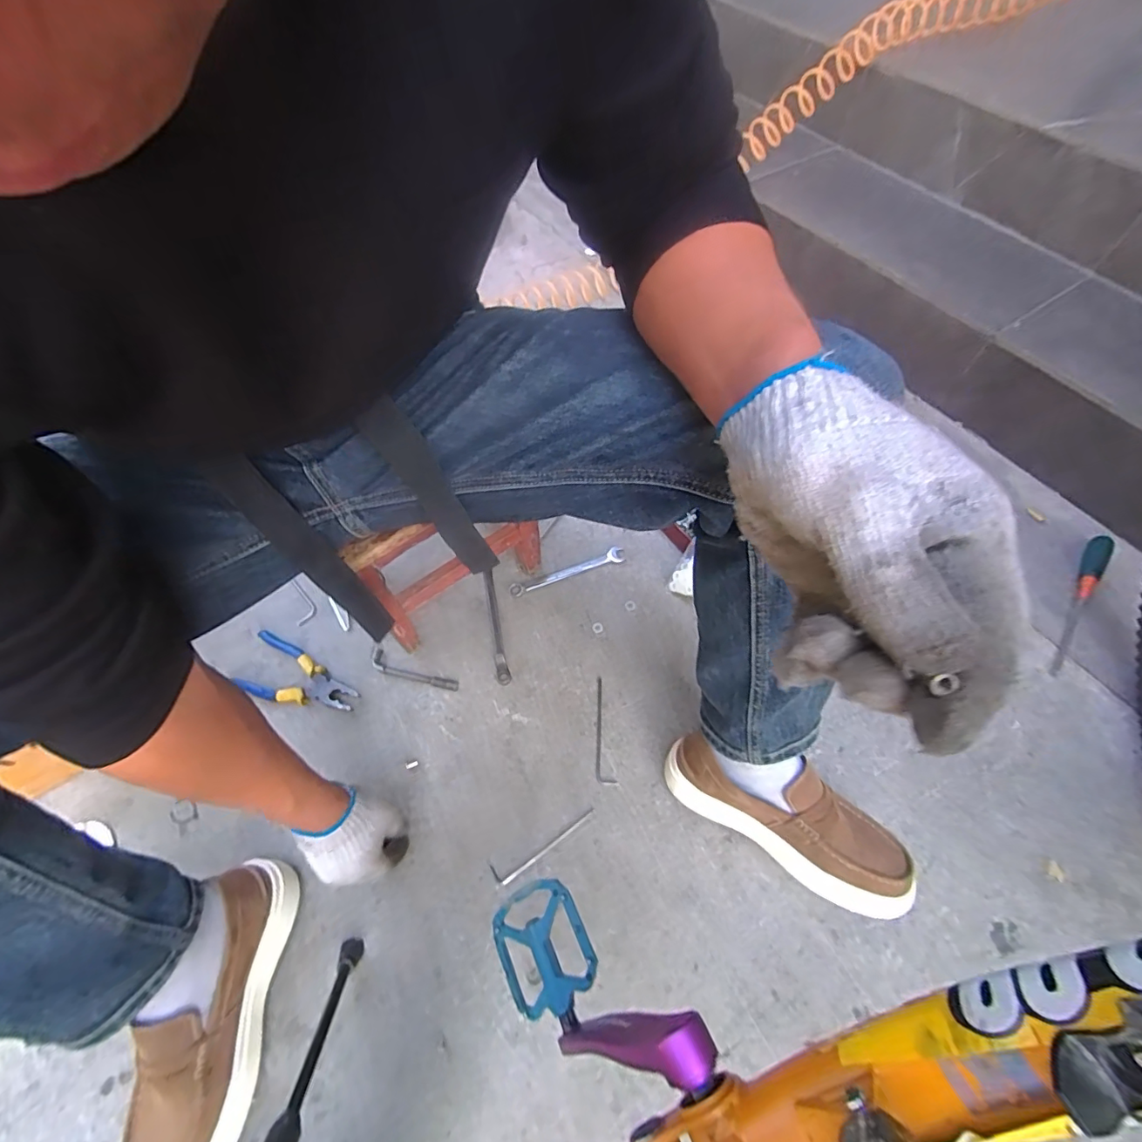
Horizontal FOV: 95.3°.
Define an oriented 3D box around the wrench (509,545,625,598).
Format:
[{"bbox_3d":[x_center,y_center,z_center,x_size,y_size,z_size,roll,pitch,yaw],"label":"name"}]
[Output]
[{"bbox_3d":[-0.005,0.001,0.827,0.192,0.007,0.028,-22,62,-10],"label":"wrench"}]

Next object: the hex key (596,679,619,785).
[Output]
[{"bbox_3d":[0.042,0.217,0.711,0.026,0.004,0.142,-5,61,-1],"label":"hex key"}]

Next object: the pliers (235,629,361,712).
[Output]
[{"bbox_3d":[-0.388,0.156,0.735,0.178,0.025,0.081,22,64,13],"label":"pliers"}]

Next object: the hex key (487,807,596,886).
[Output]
[{"bbox_3d":[-0.031,0.340,0.638,0.140,0.005,0.028,-23,63,-11],"label":"hex key"}]

